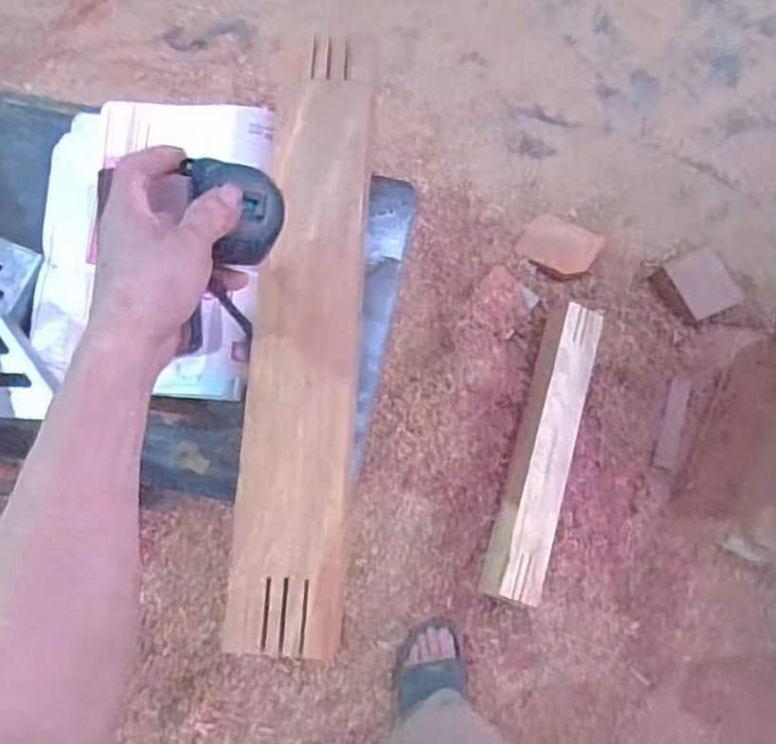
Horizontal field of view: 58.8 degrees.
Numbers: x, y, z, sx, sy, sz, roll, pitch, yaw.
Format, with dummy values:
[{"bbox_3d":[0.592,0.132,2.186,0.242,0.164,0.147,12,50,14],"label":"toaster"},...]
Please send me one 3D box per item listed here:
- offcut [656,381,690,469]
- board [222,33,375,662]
[{"bbox_3d":[0.542,0.099,1.310,0.034,0.016,0.167,15,78,4],"label":"offcut"},{"bbox_3d":[-0.060,-0.035,0.525,0.080,0.020,0.468,4,78,1],"label":"board"}]

